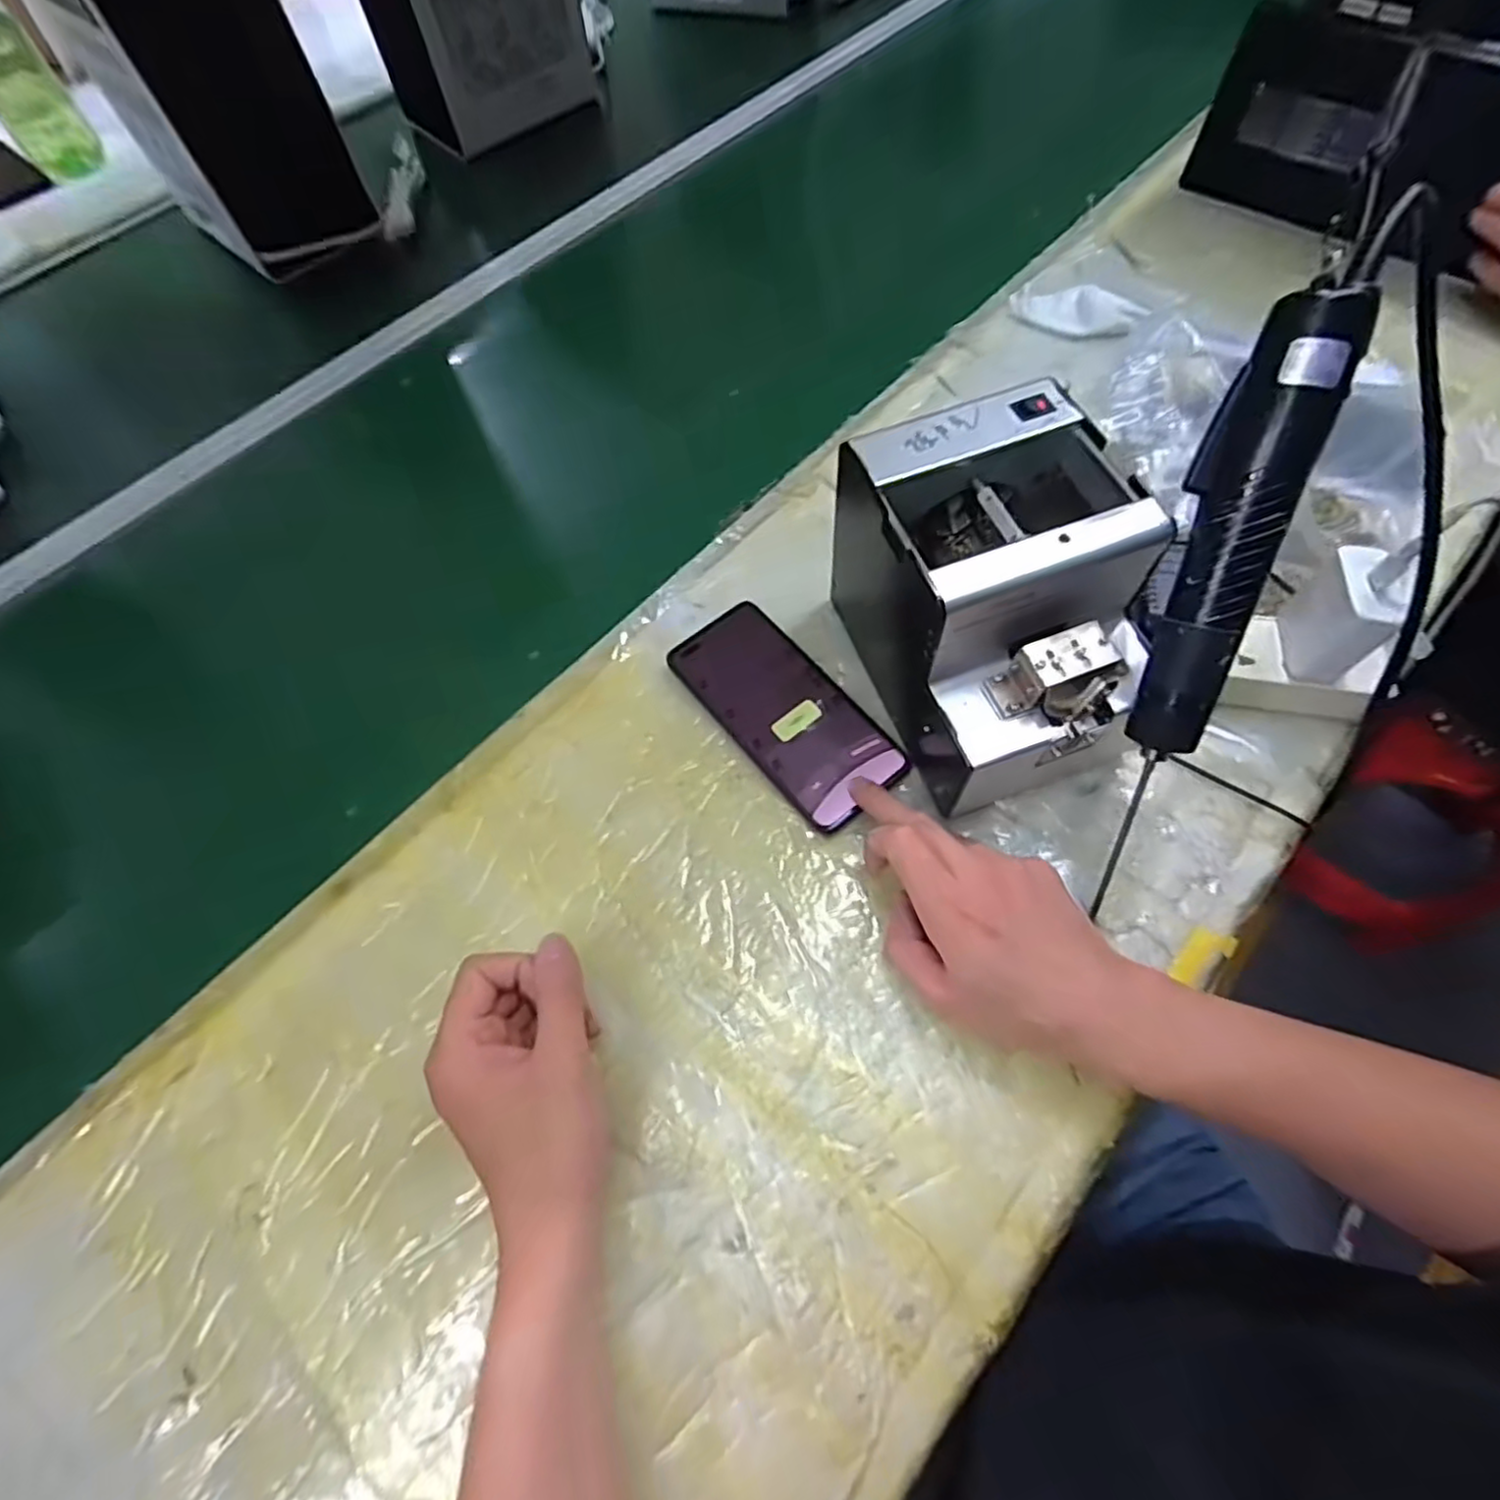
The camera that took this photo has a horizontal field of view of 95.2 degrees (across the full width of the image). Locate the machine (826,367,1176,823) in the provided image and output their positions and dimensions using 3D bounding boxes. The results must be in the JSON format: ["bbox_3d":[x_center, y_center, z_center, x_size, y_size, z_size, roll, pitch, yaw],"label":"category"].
[{"bbox_3d":[0.143,-0.082,0.398,0.123,0.138,0.180,-19,66,-5],"label":"machine"}]

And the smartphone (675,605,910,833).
[{"bbox_3d":[0.023,-0.027,0.442,0.076,0.012,0.158,-39,74,-13],"label":"smartphone"}]

